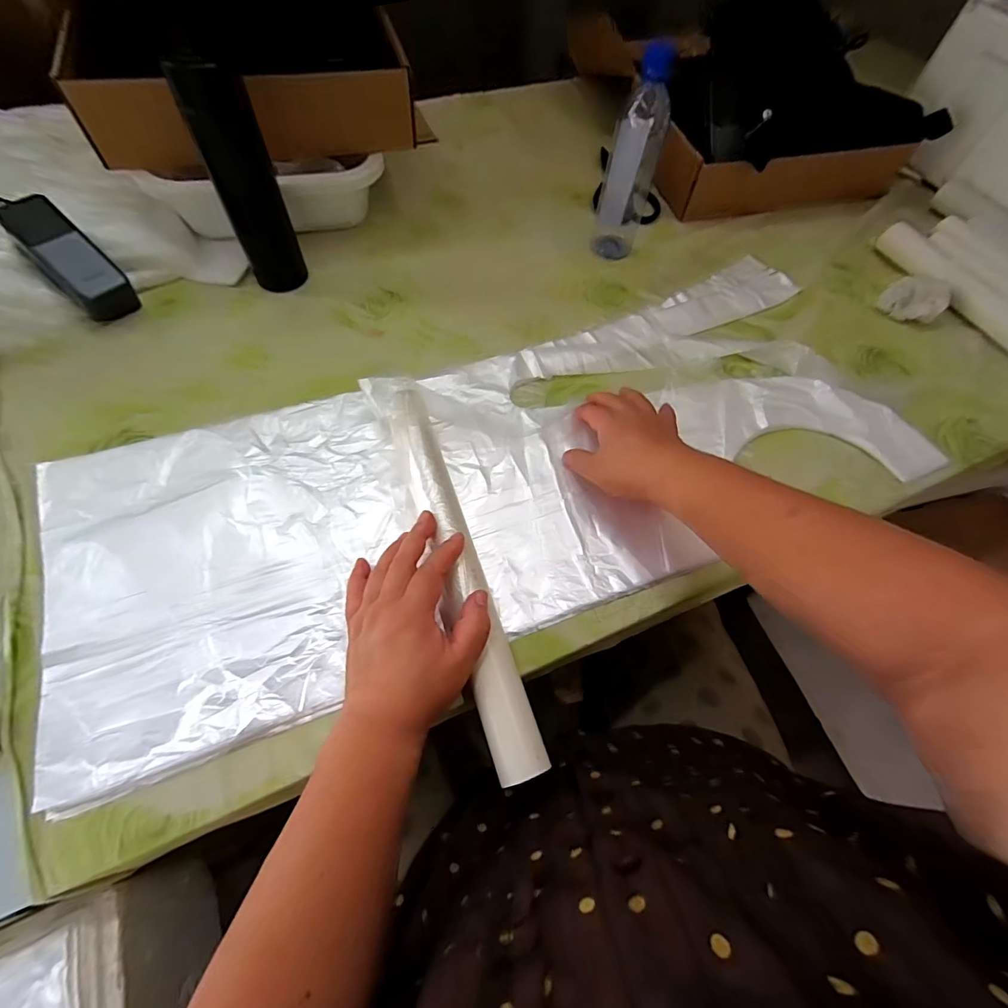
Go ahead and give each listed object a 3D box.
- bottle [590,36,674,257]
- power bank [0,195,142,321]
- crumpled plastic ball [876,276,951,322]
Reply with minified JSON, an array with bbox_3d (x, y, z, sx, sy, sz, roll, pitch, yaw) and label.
[{"bbox_3d":[0.156,-0.413,0.564,0.063,0.205,0.056,22,64,8],"label":"bottle"},{"bbox_3d":[-0.479,-0.271,0.511,0.057,0.047,0.135,-45,103,-19],"label":"power bank"},{"bbox_3d":[0.526,-0.262,0.594,0.044,0.039,0.068,-40,72,-20],"label":"crumpled plastic ball"}]

